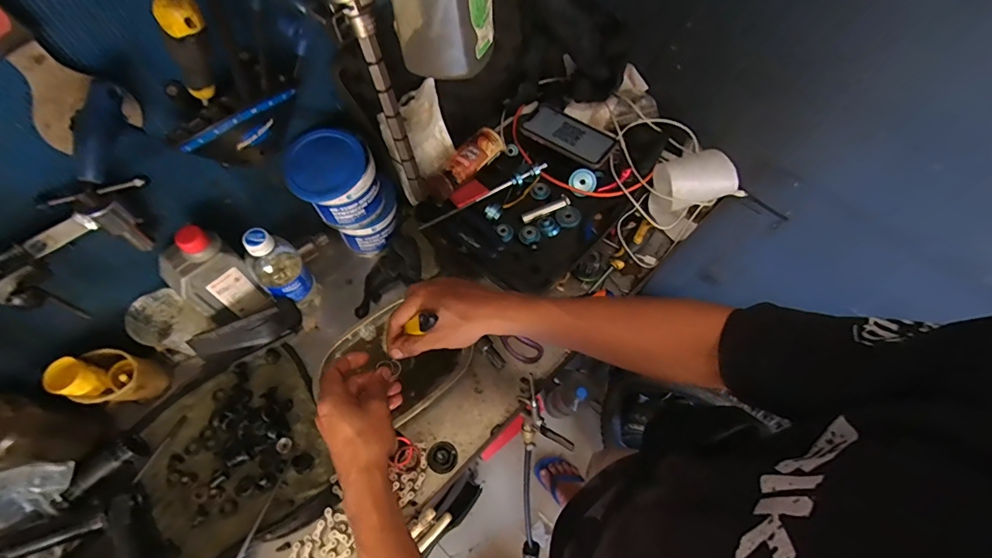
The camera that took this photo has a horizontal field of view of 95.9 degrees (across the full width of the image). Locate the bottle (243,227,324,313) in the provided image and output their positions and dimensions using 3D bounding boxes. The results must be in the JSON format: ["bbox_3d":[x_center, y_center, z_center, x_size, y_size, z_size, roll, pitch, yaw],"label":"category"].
[{"bbox_3d":[-0.297,-0.014,0.614,0.059,0.169,0.068,-40,71,-19],"label":"bottle"}]

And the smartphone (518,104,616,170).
[{"bbox_3d":[0.118,-0.237,0.725,0.148,0.009,0.085,33,67,14],"label":"smartphone"}]

